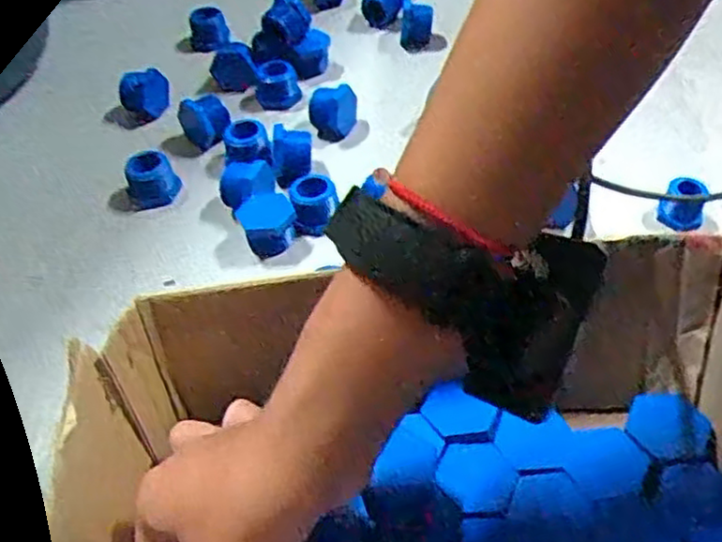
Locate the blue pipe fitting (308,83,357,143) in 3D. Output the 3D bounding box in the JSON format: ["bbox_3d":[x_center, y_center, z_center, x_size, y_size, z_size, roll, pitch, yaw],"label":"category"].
[{"bbox_3d":[-0.020,-0.123,0.571,0.037,0.033,0.028,-11,47,-7],"label":"blue pipe fitting"}]

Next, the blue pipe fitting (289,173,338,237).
[{"bbox_3d":[-0.032,-0.046,0.504,0.030,0.030,0.032,-9,47,-4],"label":"blue pipe fitting"}]

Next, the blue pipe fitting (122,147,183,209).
[{"bbox_3d":[-0.151,-0.067,0.533,0.034,0.031,0.030,-25,51,-17],"label":"blue pipe fitting"}]

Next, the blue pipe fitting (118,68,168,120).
[{"bbox_3d":[-0.176,-0.142,0.603,0.038,0.033,0.036,-21,50,-13],"label":"blue pipe fitting"}]

